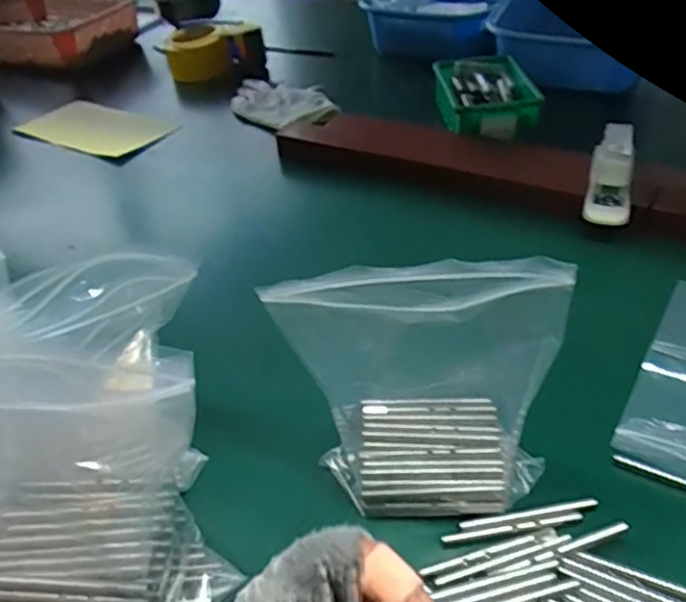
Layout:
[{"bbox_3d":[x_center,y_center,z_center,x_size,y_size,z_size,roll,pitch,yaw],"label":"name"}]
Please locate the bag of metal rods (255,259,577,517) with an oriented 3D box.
[{"bbox_3d":[0.040,0.042,0.355,0.136,0.148,0.069,-6,40,0],"label":"bag of metal rods"}]

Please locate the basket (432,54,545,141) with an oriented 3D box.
[{"bbox_3d":[0.163,-0.235,0.776,0.108,0.048,0.135,-4,38,1],"label":"basket"}]

